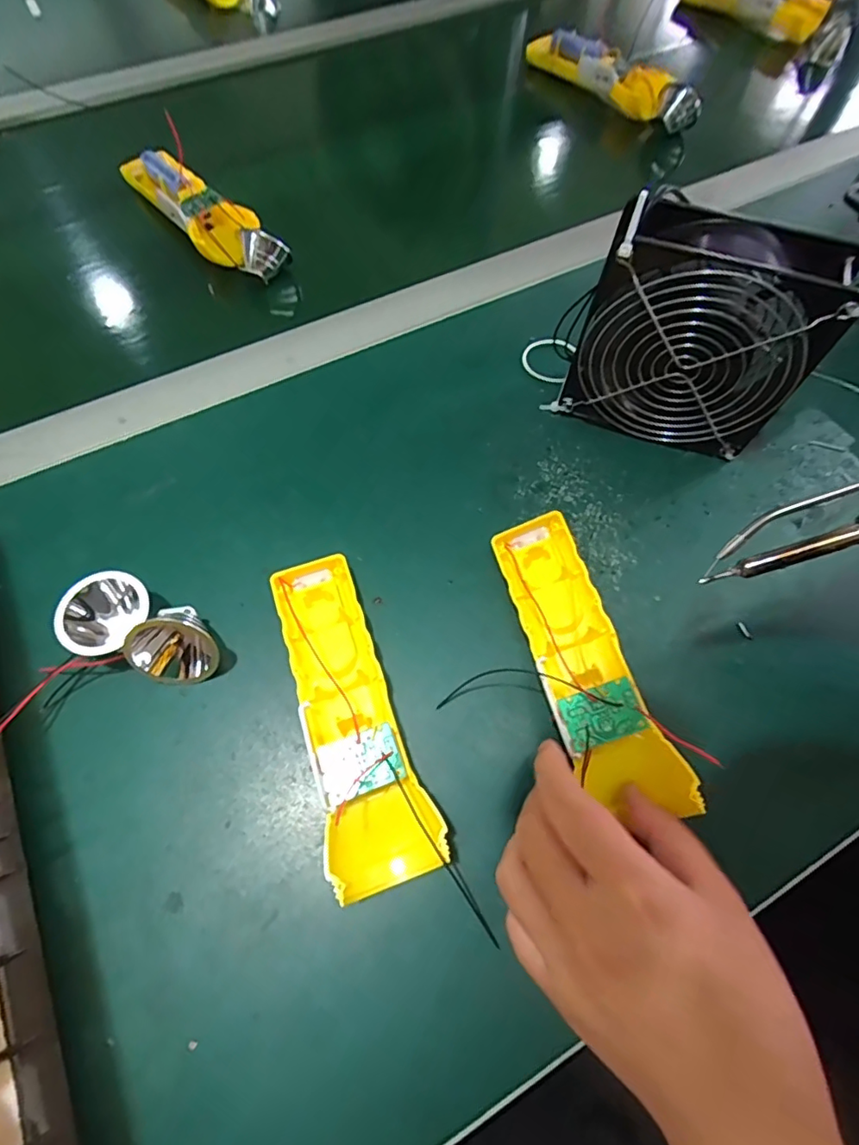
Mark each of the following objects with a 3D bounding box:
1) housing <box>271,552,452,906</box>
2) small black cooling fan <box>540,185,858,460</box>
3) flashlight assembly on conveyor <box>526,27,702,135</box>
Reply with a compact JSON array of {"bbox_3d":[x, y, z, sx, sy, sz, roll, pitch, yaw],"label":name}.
[{"bbox_3d":[-0.039,0.066,0.271,0.049,0.030,0.164,-15,67,-8],"label":"housing"},{"bbox_3d":[0.152,-0.133,0.310,0.131,0.123,0.052,20,67,7],"label":"small black cooling fan"},{"bbox_3d":[0.184,-0.507,0.547,0.027,0.039,0.215,-37,72,-16],"label":"flashlight assembly on conveyor"}]

